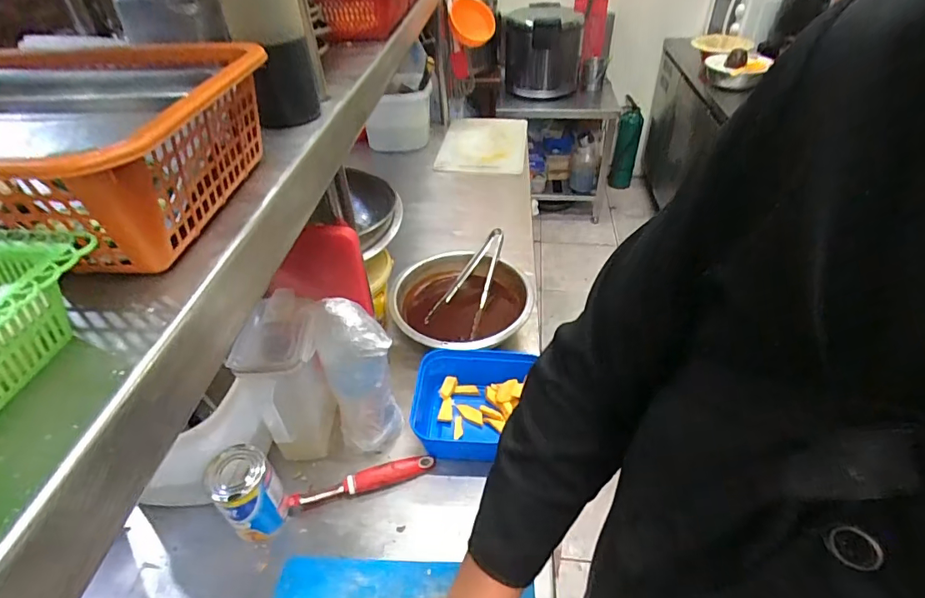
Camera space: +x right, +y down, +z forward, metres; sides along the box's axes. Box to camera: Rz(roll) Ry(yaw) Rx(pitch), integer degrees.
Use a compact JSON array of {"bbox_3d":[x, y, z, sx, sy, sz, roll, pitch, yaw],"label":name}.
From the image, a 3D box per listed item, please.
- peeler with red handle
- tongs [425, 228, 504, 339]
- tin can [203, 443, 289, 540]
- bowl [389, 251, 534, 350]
[{"bbox_3d":[-0.137,0.250,0.663,0.198,0.019,0.025,-14,42,-14],"label":"peeler with red handle"},{"bbox_3d":[0.030,-0.034,0.904,0.094,0.033,0.225,19,65,24],"label":"tongs"},{"bbox_3d":[-0.266,0.243,0.603,0.066,0.118,0.067,-1,40,1],"label":"tin can"},{"bbox_3d":[0.000,0.020,0.881,0.235,0.091,0.244,-1,40,1],"label":"bowl"}]

